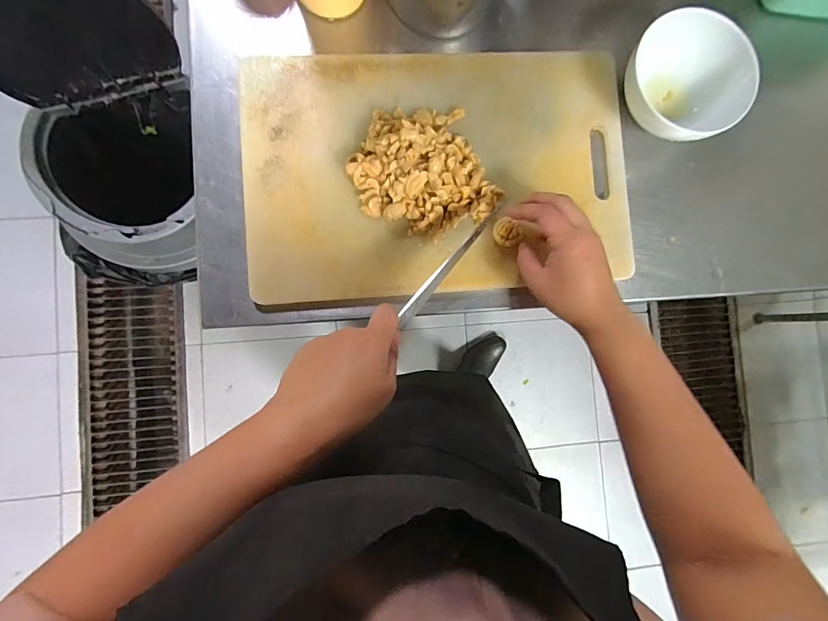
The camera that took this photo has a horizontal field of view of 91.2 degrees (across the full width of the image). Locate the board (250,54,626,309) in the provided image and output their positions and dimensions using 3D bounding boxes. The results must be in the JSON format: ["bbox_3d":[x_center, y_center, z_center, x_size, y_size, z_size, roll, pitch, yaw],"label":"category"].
[{"bbox_3d":[0.031,-0.145,0.426,0.399,0.016,0.254,-4,88,-5],"label":"board"}]

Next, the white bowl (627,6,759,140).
[{"bbox_3d":[0.291,-0.242,0.432,0.109,0.063,0.131,23,86,-4],"label":"white bowl"}]

